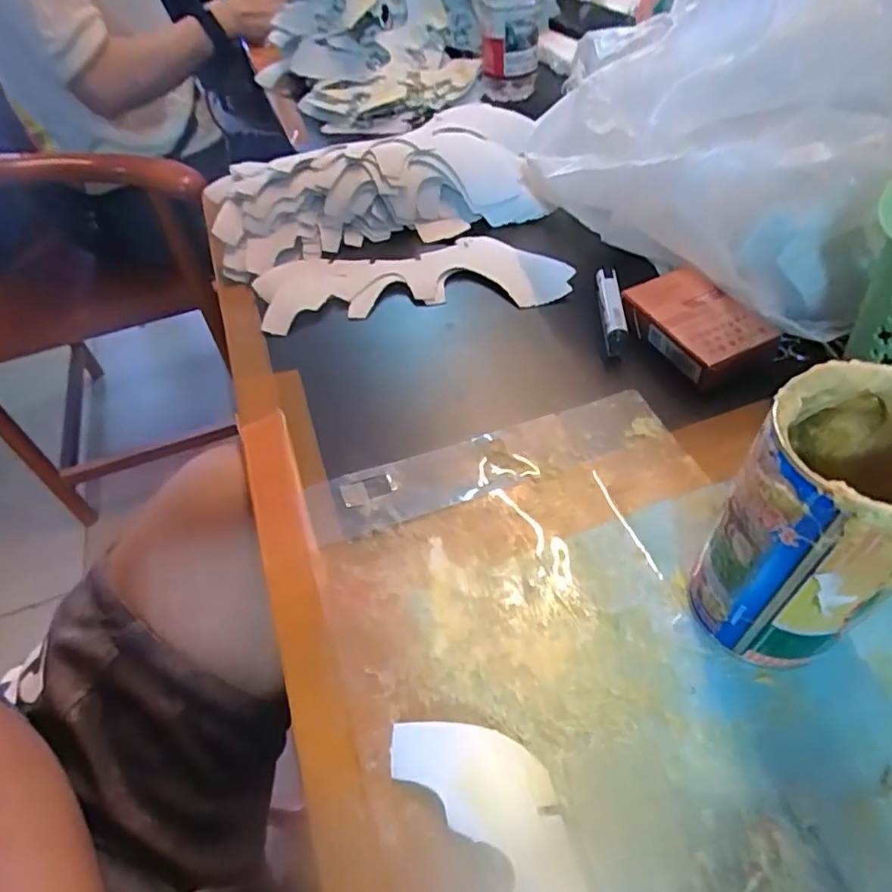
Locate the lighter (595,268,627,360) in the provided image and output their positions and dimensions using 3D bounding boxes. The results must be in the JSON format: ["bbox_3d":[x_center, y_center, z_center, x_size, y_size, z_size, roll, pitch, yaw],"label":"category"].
[{"bbox_3d":[0.114,-0.093,0.413,0.014,0.021,0.068,-1,50,6],"label":"lighter"}]

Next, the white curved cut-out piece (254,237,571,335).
[{"bbox_3d":[-0.027,-0.131,0.470,0.235,0.015,0.085,-5,50,2],"label":"white curved cut-out piece"}]

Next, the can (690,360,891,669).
[{"bbox_3d":[0.146,0.036,0.237,0.066,0.124,0.062,-3,50,4],"label":"can"}]

